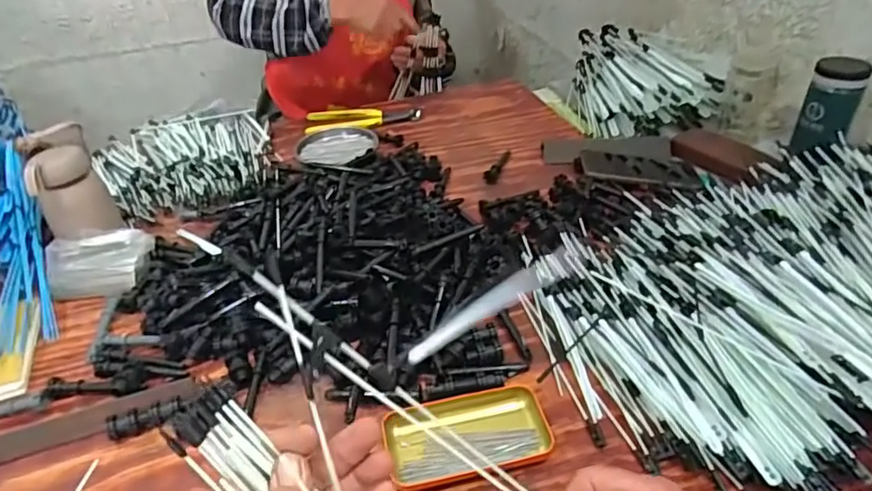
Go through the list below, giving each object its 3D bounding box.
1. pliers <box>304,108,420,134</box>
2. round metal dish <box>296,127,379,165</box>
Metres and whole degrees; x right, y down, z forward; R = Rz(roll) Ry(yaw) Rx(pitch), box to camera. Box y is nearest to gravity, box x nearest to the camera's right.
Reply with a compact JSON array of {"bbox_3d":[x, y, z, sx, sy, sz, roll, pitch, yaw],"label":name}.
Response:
[{"bbox_3d":[-0.131,-0.234,1.056,0.204,0.019,0.104,-12,38,-11],"label":"pliers"},{"bbox_3d":[-0.163,-0.164,0.963,0.131,0.020,0.142,-2,38,2],"label":"round metal dish"}]

